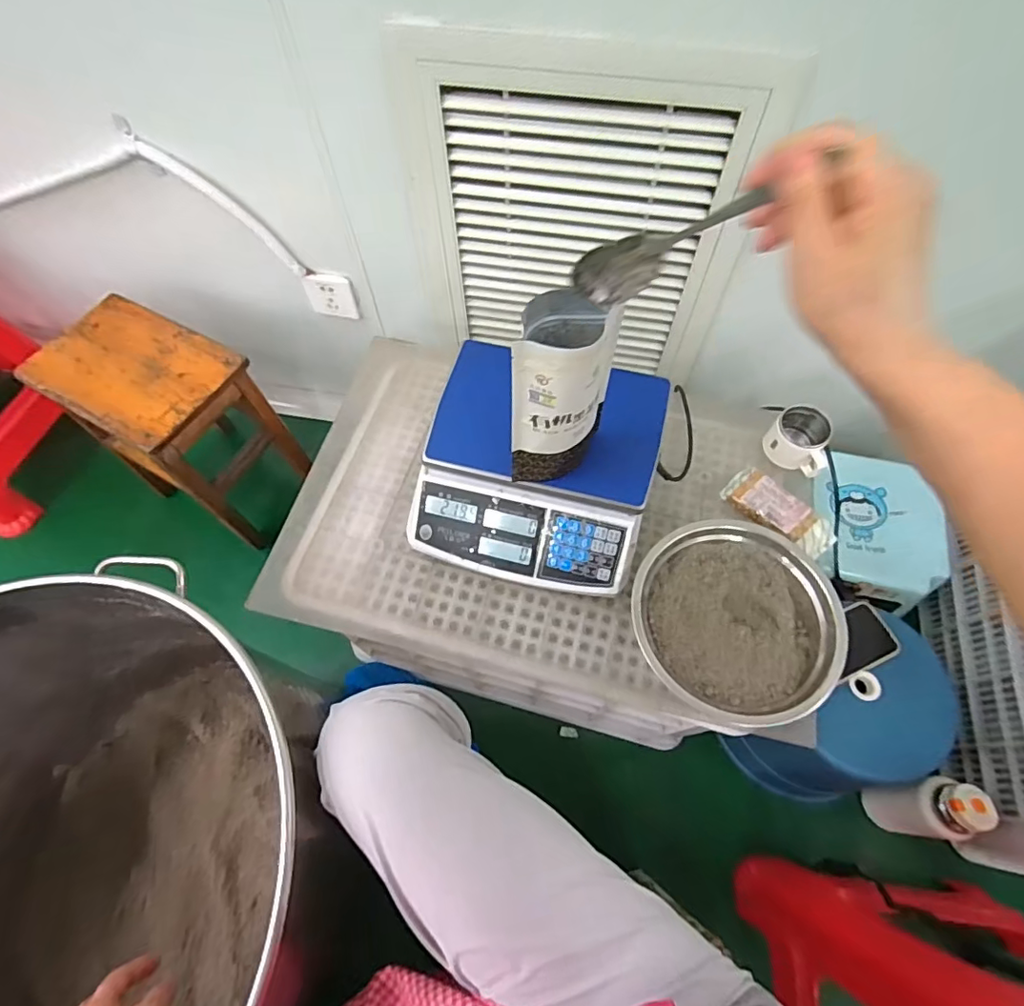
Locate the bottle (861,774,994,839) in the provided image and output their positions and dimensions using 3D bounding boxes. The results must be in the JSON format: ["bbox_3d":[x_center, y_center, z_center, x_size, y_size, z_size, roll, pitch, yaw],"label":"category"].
[{"bbox_3d":[0.583,0.438,0.771,0.061,0.215,0.073,2,63,3],"label":"bottle"}]

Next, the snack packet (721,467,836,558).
[{"bbox_3d":[0.339,0.008,0.673,0.133,0.018,0.060,41,71,20],"label":"snack packet"}]

